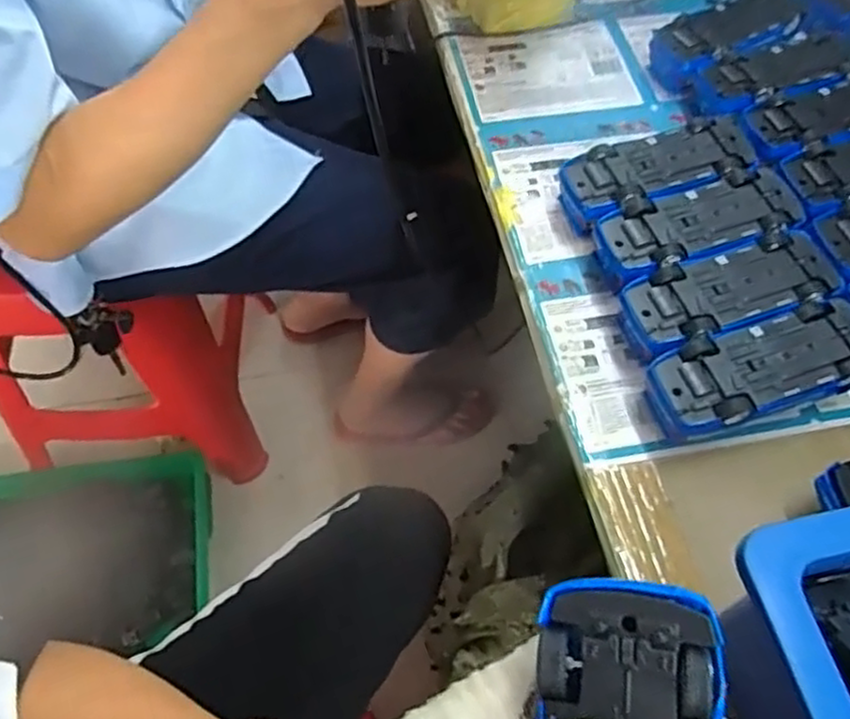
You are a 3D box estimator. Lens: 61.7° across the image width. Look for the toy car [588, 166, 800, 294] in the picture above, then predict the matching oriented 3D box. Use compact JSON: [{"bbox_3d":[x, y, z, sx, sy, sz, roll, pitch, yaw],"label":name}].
[{"bbox_3d":[0.175,-0.083,0.467,0.131,0.039,0.054,-17,62,-11],"label":"toy car"}]

